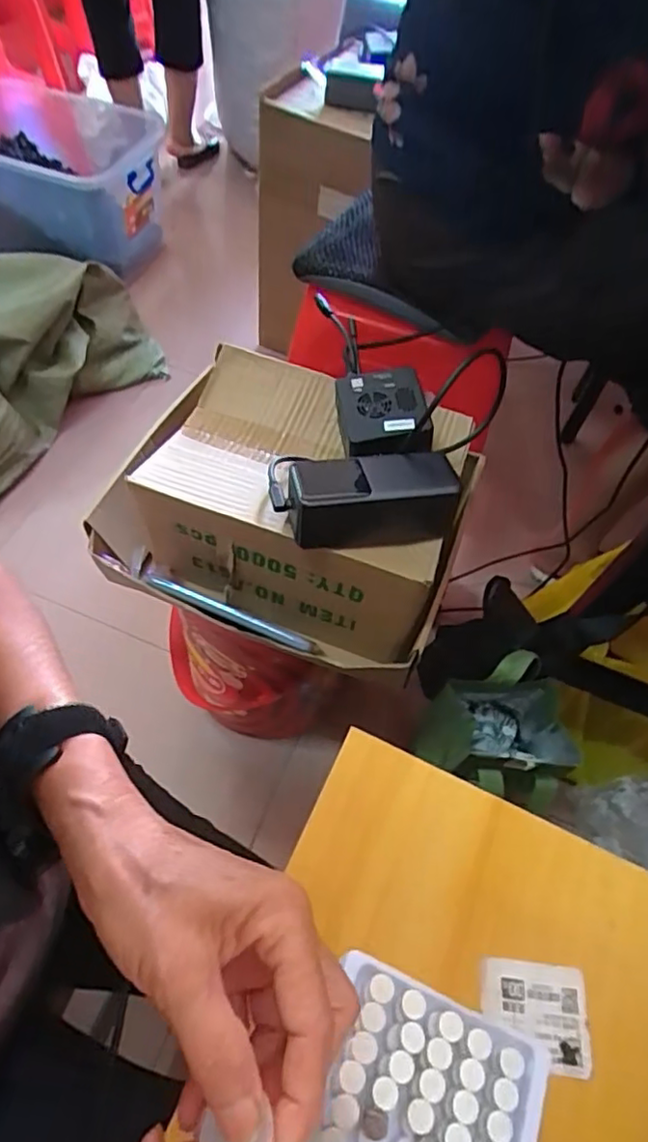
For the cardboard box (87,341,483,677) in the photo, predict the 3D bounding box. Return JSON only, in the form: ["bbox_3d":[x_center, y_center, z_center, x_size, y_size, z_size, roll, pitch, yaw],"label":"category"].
[{"bbox_3d":[-0.038,-0.059,0.587,0.313,0.141,0.238,18,57,7],"label":"cardboard box"}]

